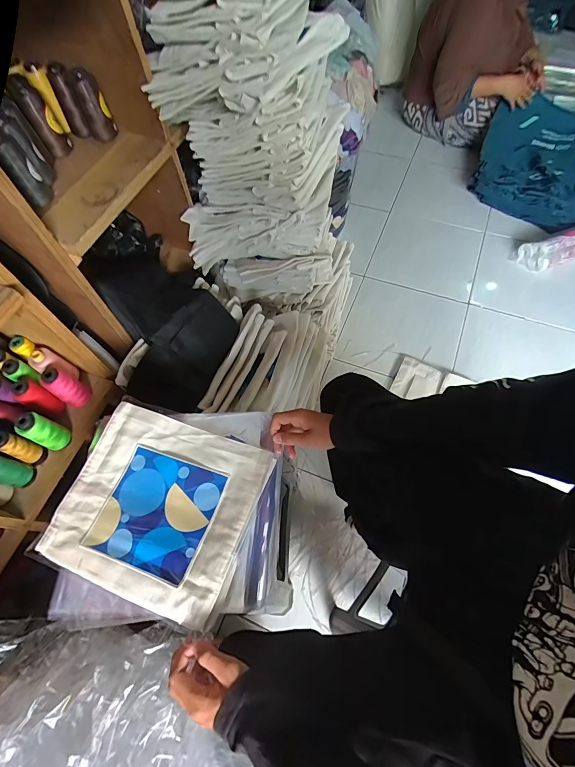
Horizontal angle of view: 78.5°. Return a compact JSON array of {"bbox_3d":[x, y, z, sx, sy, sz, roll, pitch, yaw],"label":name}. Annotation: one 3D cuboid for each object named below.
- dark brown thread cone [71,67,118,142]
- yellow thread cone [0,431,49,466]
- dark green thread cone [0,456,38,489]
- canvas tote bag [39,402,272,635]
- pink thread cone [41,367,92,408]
[{"bbox_3d":[-0.378,-0.543,0.688,0.042,0.107,0.044,4,63,5],"label":"dark brown thread cone"},{"bbox_3d":[-0.523,0.129,0.691,0.035,0.108,0.038,-1,63,2],"label":"yellow thread cone"},{"bbox_3d":[-0.537,0.167,0.672,0.041,0.111,0.044,13,64,9],"label":"dark green thread cone"},{"bbox_3d":[-0.190,0.168,0.513,0.270,0.028,0.240,17,65,11],"label":"canvas tote bag"},{"bbox_3d":[-0.470,0.007,0.747,0.047,0.107,0.053,27,67,16],"label":"pink thread cone"}]

